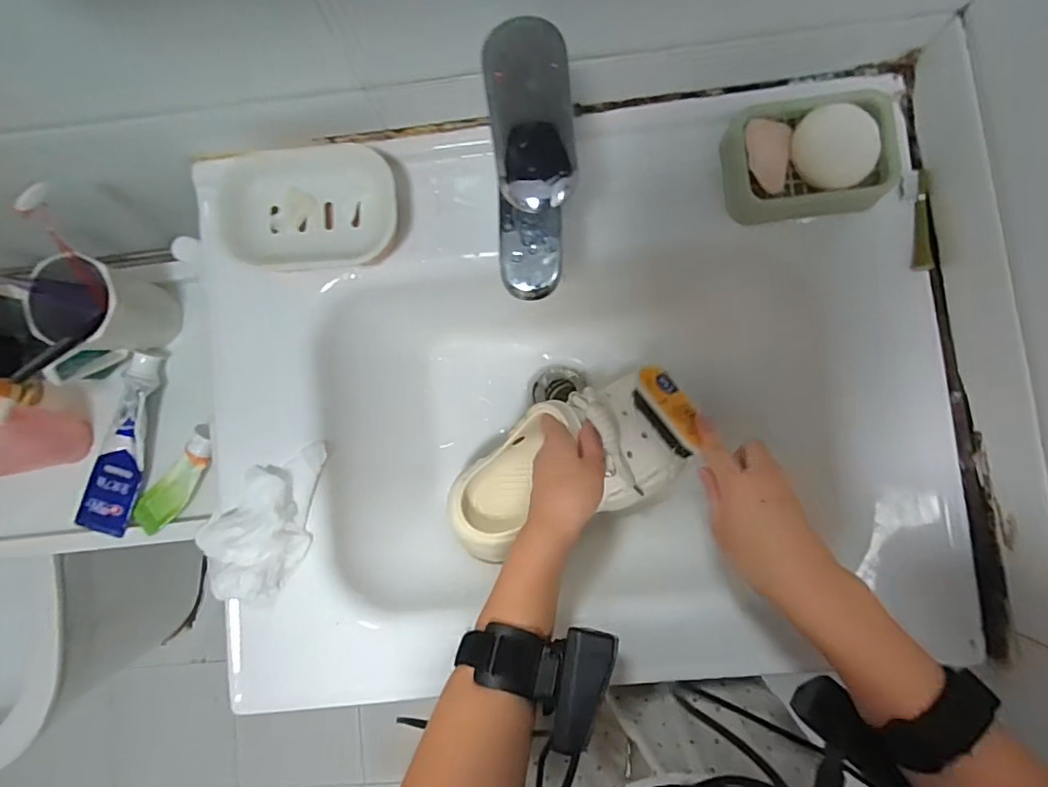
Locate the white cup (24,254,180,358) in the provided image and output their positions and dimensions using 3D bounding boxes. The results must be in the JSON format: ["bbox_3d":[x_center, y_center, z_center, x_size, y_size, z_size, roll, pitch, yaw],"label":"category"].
[{"bbox_3d":[-0.407,-0.080,0.548,0.078,0.126,0.084,0,87,4],"label":"white cup"}]

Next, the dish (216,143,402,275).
[{"bbox_3d":[-0.176,-0.154,0.457,0.145,0.037,0.096,-5,87,3],"label":"dish"}]

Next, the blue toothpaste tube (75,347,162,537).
[{"bbox_3d":[-0.428,0.050,0.571,0.054,0.025,0.190,11,88,4],"label":"blue toothpaste tube"}]

